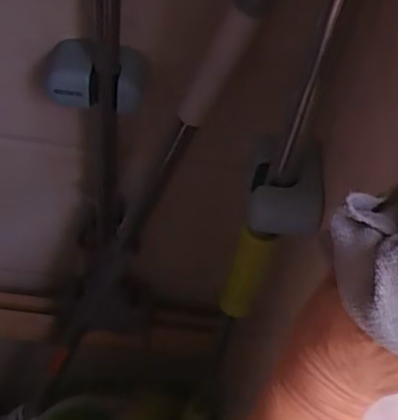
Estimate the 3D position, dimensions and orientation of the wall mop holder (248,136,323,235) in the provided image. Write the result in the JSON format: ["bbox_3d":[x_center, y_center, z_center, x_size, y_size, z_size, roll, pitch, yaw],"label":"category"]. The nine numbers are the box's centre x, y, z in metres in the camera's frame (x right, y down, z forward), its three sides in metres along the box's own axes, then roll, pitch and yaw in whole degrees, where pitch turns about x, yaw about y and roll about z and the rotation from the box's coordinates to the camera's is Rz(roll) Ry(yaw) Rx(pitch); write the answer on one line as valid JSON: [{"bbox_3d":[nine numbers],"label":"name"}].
[{"bbox_3d":[0.074,-0.013,0.512,0.063,0.090,0.041,14,49,2],"label":"wall mop holder"}]

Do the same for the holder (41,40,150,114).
[{"bbox_3d":[-0.105,-0.138,0.623,0.105,0.048,0.056,7,50,-4],"label":"holder"}]

